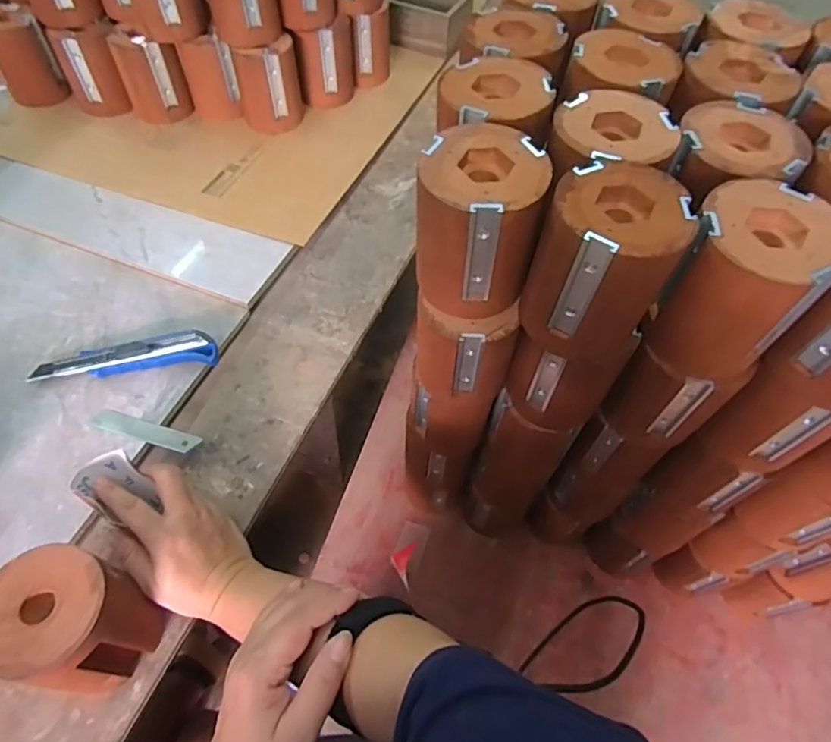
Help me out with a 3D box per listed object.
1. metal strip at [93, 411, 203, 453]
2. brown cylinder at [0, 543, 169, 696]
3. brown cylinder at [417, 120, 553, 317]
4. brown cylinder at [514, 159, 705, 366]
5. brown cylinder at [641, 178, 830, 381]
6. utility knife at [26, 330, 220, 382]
[{"bbox_3d":[-0.243,0.055,0.492,0.092,0.007,0.019,15,57,5],"label":"metal strip"},{"bbox_3d":[-0.232,0.174,0.375,0.081,0.103,0.073,15,57,7],"label":"brown cylinder"},{"bbox_3d":[0.037,-0.096,0.361,0.081,0.098,0.078,8,57,3],"label":"brown cylinder"},{"bbox_3d":[0.117,-0.064,0.344,0.076,0.100,0.074,33,61,18],"label":"brown cylinder"},{"bbox_3d":[0.195,-0.050,0.335,0.076,0.100,0.072,1,57,-2],"label":"brown cylinder"},{"bbox_3d":[-0.278,-0.016,0.525,0.171,0.024,0.039,-3,57,-5],"label":"utility knife"}]

